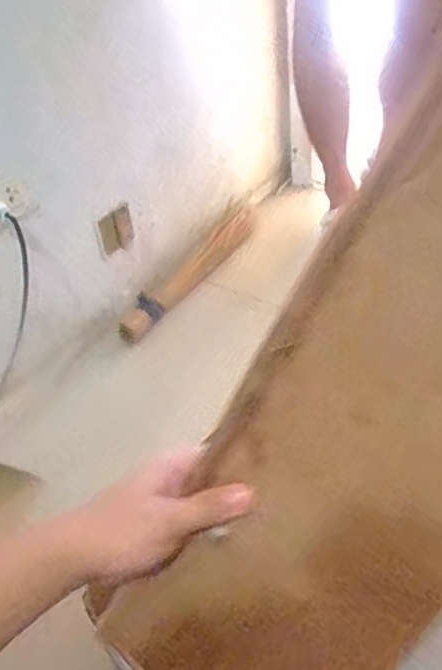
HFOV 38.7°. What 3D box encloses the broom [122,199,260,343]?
[{"bbox_3d":[-0.046,-0.142,1.293,0.085,0.073,0.459,16,46,27],"label":"broom"}]

